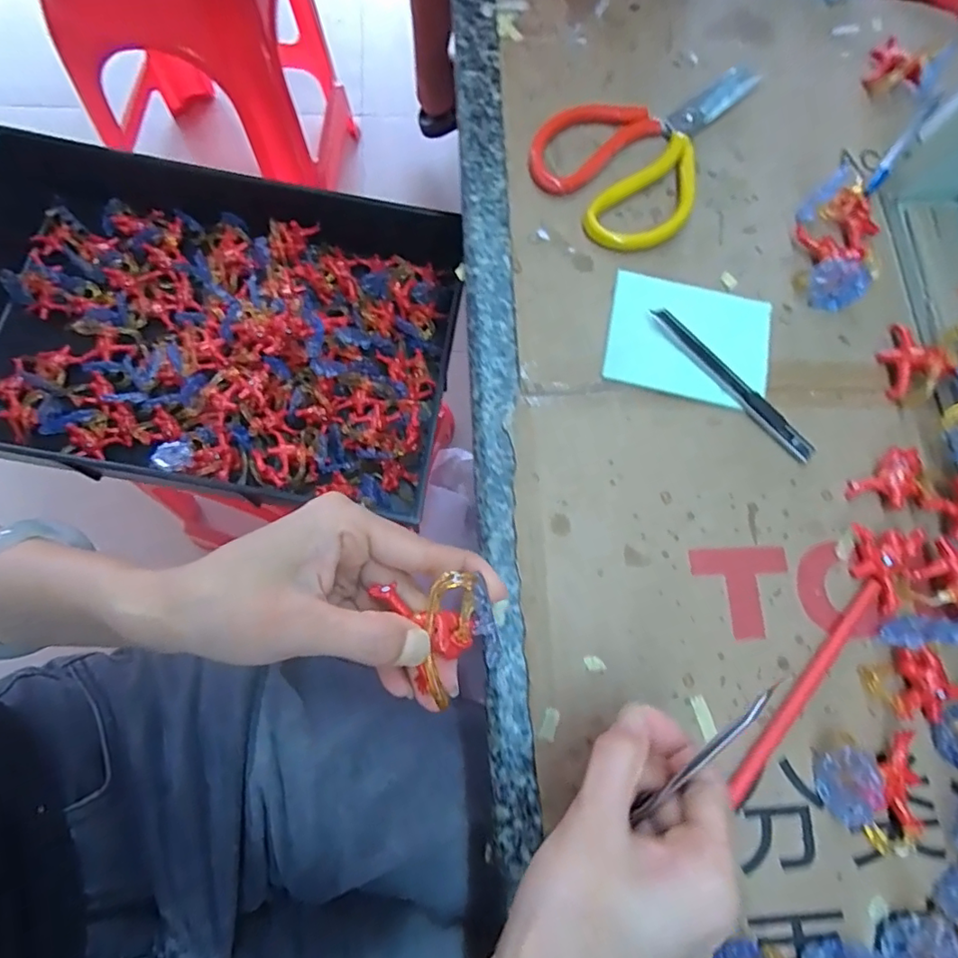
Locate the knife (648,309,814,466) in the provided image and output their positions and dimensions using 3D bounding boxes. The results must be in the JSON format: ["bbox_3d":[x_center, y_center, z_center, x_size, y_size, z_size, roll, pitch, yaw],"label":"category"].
[{"bbox_3d":[0.153,-0.057,0.332,0.015,0.011,0.123,-41,81,-13],"label":"knife"}]

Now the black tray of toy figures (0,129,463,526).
[{"bbox_3d":[-0.272,-0.150,0.532,0.468,0.086,0.310,8,74,-2],"label":"black tray of toy figures"}]

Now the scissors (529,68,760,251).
[{"bbox_3d":[0.121,-0.229,0.372,0.171,0.009,0.110,-40,81,-13],"label":"scissors"}]

